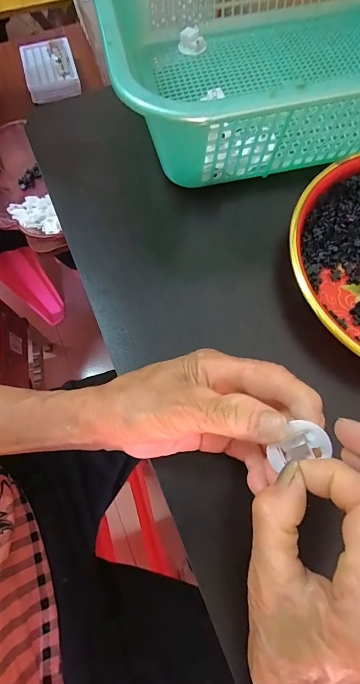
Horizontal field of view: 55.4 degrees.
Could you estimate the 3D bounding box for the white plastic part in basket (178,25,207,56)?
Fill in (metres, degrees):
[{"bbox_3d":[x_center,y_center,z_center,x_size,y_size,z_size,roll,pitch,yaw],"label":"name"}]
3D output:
[{"bbox_3d":[0.014,-0.334,0.383,0.031,0.024,0.017,1,70,2],"label":"white plastic part in basket"}]

